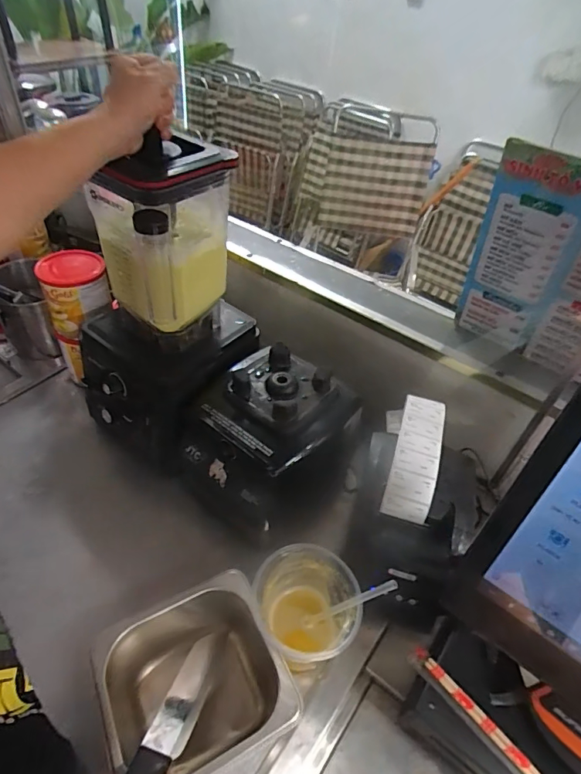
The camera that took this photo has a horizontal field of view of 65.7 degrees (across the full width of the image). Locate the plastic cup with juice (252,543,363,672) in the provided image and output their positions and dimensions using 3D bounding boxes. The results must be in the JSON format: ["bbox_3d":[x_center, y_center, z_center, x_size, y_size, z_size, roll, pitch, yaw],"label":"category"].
[{"bbox_3d":[0.015,0.261,0.512,0.101,0.133,0.107,3,45,-3],"label":"plastic cup with juice"}]

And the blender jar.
[{"bbox_3d":[-0.142,-0.181,0.561,0.143,0.202,0.129,-33,57,-32],"label":"blender jar"}]

